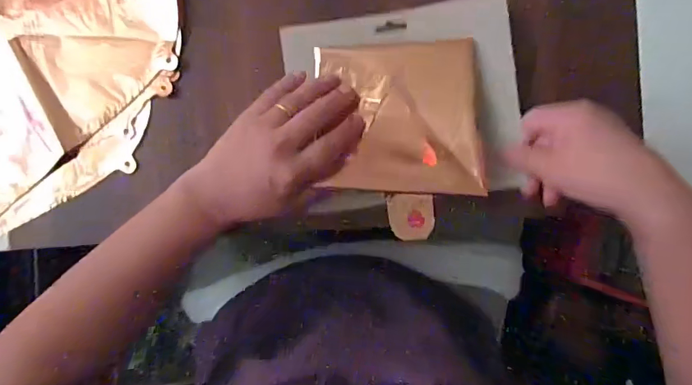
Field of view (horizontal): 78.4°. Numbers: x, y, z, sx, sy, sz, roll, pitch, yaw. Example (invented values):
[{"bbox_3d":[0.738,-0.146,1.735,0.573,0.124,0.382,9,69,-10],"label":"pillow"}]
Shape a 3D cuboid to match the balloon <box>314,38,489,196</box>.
[{"bbox_3d":[0.046,-0.063,0.361,0.129,0.018,0.131,-5,90,-1],"label":"balloon"}]

